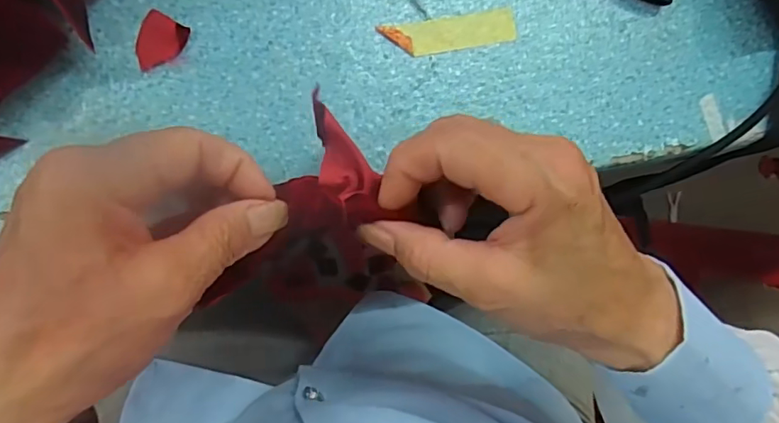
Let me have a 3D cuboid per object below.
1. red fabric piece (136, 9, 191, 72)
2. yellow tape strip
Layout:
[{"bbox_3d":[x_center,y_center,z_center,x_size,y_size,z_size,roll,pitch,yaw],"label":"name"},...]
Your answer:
[{"bbox_3d":[-0.110,-0.080,0.255,0.021,0.004,0.027,27,84,-7],"label":"red fabric piece"},{"bbox_3d":[0.032,-0.093,0.278,0.071,0.004,0.018,-13,90,-9],"label":"yellow tape strip"}]

